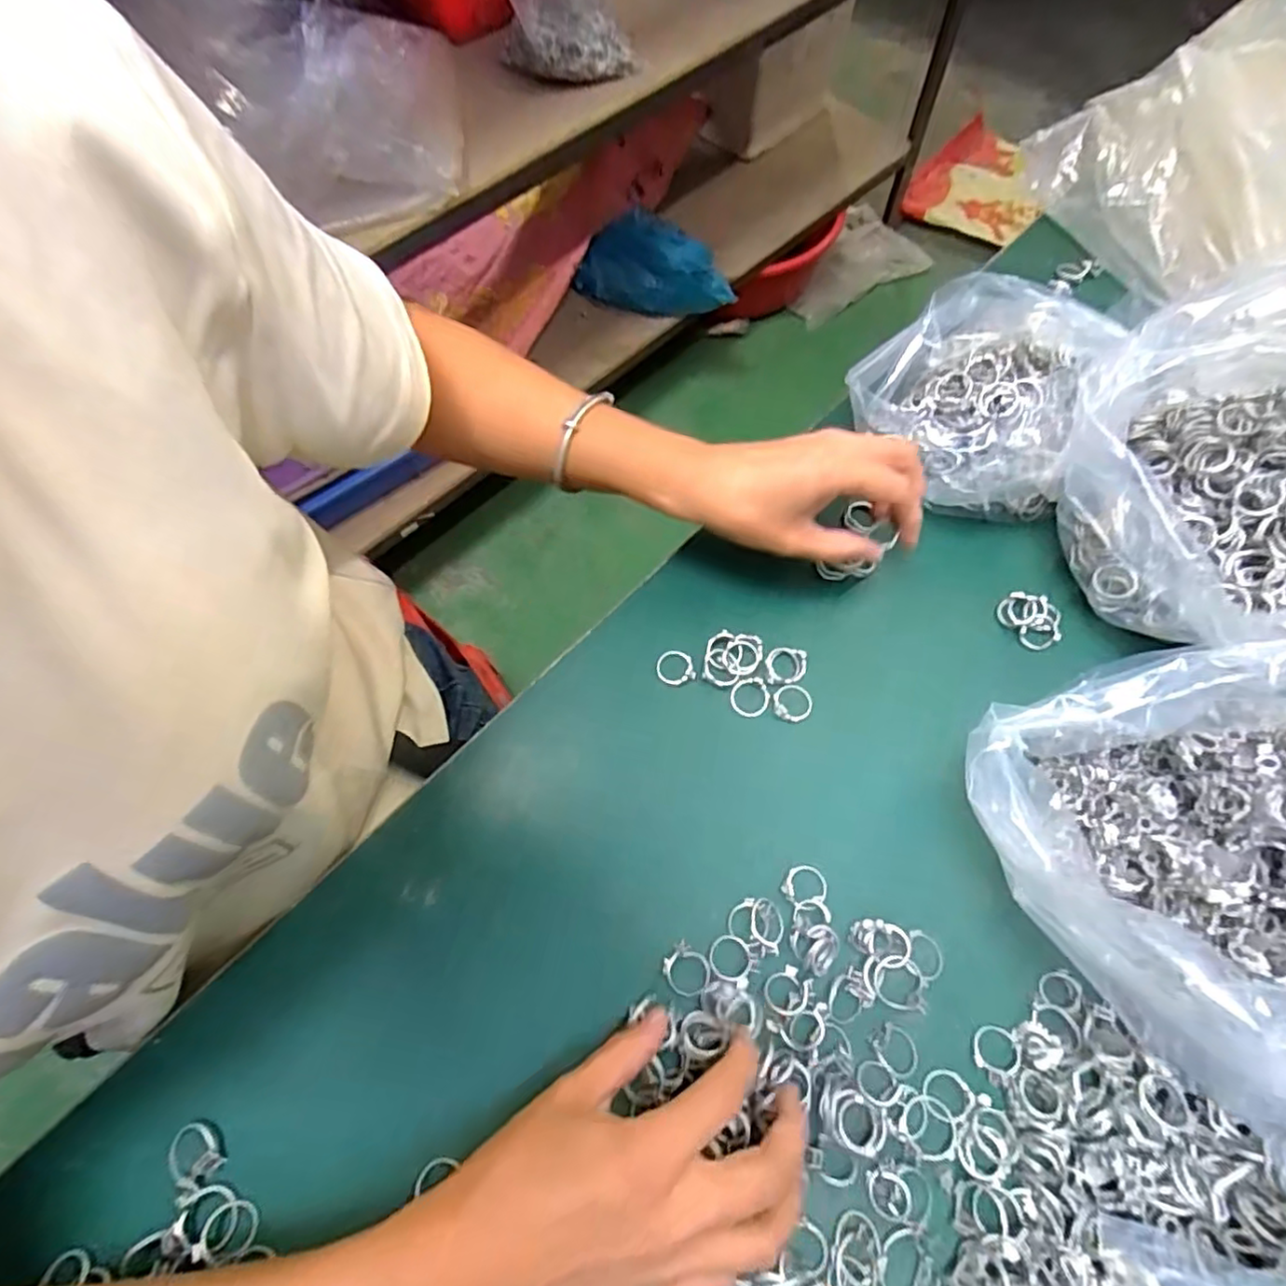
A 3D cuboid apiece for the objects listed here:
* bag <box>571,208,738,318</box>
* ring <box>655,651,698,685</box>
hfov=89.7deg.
[{"bbox_3d":[0.019,-0.665,1.153,0.273,0.128,0.094,25,69,11],"label":"bag"},{"bbox_3d":[0.018,0.013,0.373,0.022,0.004,0.021,0,66,1],"label":"ring"}]

